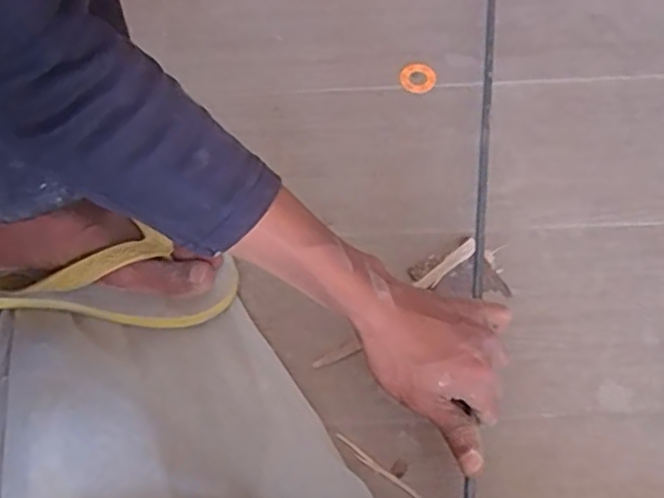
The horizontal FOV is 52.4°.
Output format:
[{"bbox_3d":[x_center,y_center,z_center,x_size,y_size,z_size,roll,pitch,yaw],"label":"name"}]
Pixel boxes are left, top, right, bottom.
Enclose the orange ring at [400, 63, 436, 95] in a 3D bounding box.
[{"bbox_3d":[0.077,-0.155,0.610,0.028,0.007,0.033,-34,67,-16],"label":"orange ring"}]

